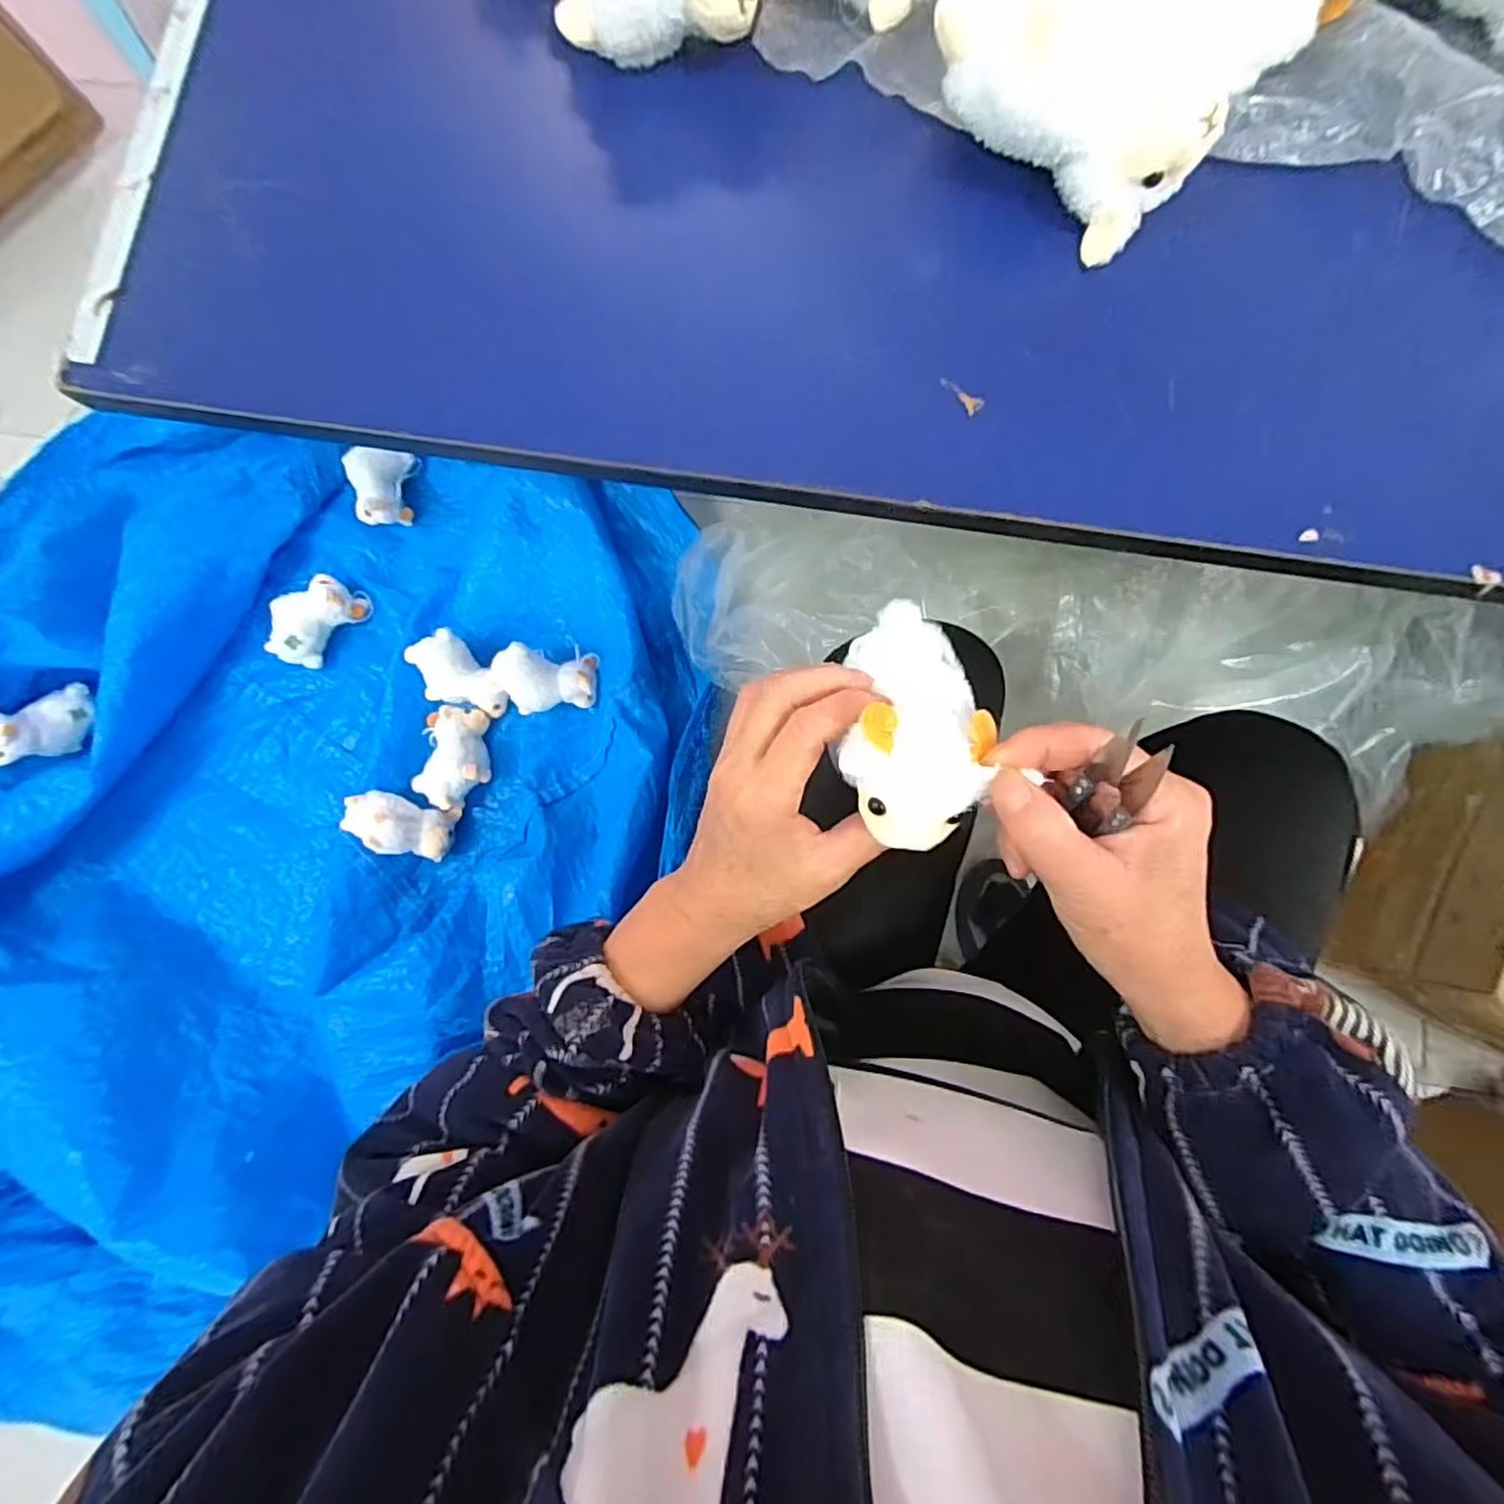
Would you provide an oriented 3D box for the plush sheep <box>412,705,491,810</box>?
[{"bbox_3d":[-0.370,0.005,0.825,0.078,0.043,0.122,13,84,6],"label":"plush sheep"}]

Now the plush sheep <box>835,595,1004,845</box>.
[{"bbox_3d":[0.069,-0.020,0.285,0.055,0.046,0.114,7,46,5],"label":"plush sheep"}]

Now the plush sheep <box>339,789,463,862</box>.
[{"bbox_3d":[-0.426,0.089,0.804,0.121,0.050,0.068,19,82,-36],"label":"plush sheep"}]

